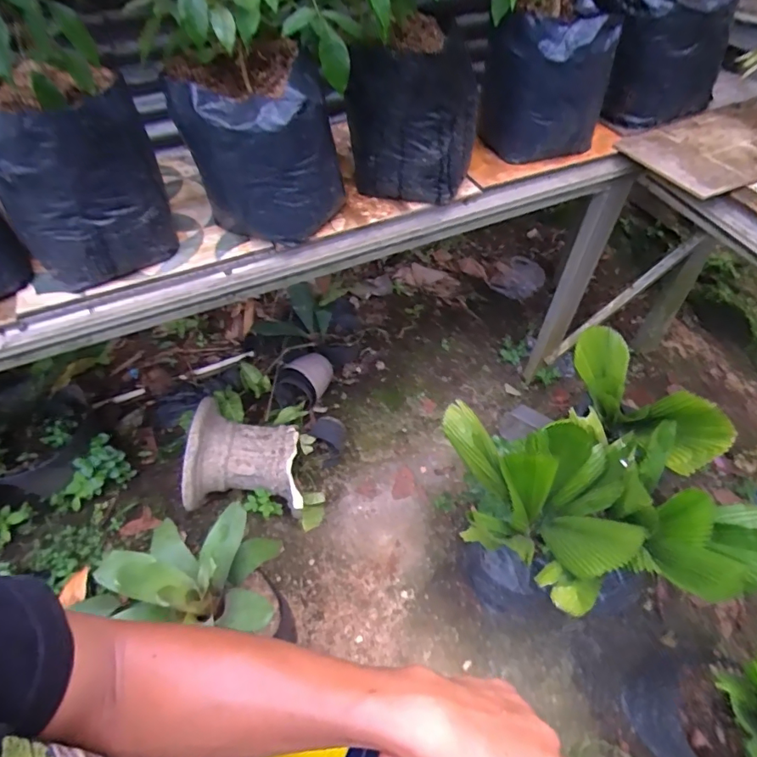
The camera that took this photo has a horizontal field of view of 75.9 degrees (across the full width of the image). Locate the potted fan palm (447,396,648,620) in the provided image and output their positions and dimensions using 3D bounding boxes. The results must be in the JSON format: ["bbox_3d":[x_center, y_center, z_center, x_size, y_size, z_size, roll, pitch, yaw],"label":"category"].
[{"bbox_3d":[0.290,0.329,1.088,0.316,0.509,0.410,5,51,0],"label":"potted fan palm"}]

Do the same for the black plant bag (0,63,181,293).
[{"bbox_3d":[-0.437,-0.300,0.710,0.199,0.222,0.199,-24,56,-21],"label":"black plant bag"}]

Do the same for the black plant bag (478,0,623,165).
[{"bbox_3d":[0.307,-0.541,0.889,0.170,0.217,0.169,-33,60,-26],"label":"black plant bag"}]

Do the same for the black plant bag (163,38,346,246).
[{"bbox_3d":[-0.185,-0.359,0.771,0.218,0.205,0.198,-20,55,-18],"label":"black plant bag"}]

